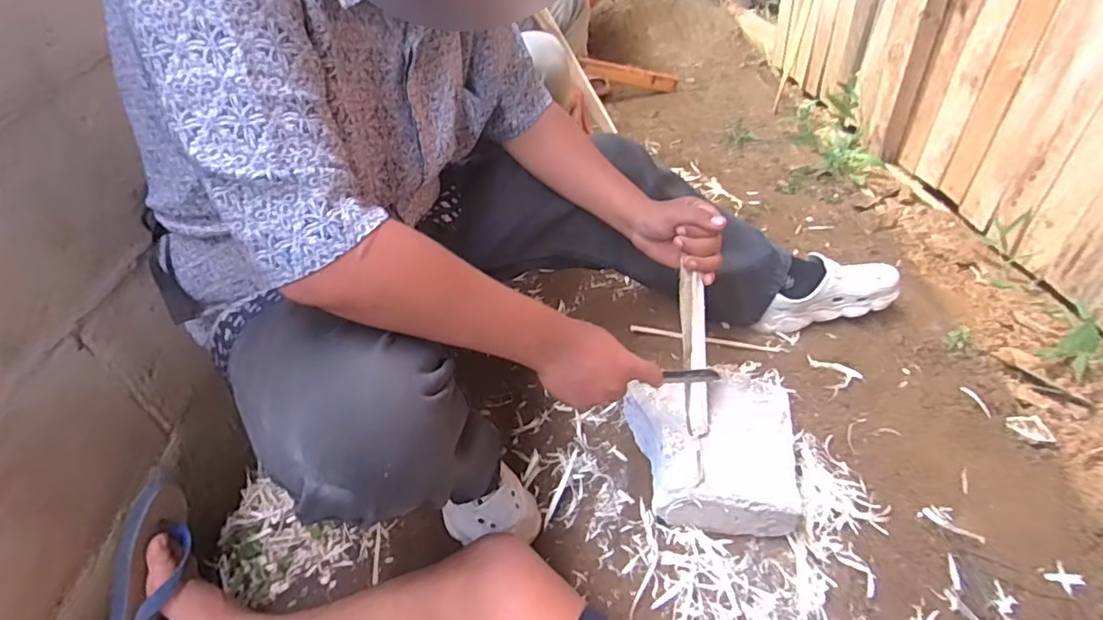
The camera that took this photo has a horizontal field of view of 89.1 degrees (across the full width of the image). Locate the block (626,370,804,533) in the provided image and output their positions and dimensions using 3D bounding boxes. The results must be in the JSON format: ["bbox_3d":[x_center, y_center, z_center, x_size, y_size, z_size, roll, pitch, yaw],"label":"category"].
[{"bbox_3d":[0.200,0.173,0.706,0.197,0.069,0.205,0,39,8],"label":"block"}]

